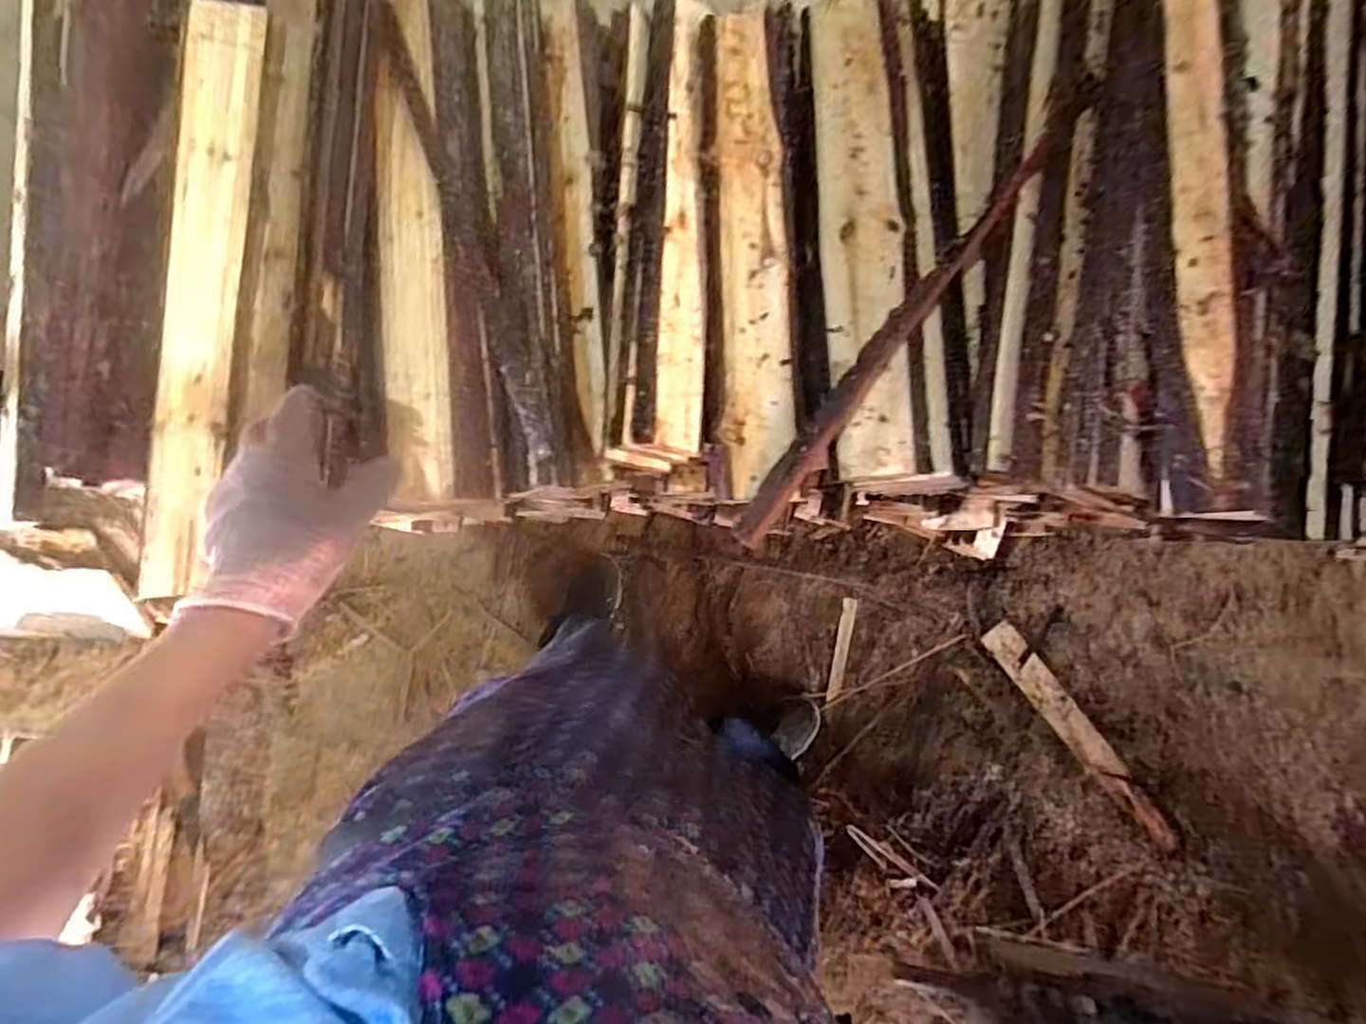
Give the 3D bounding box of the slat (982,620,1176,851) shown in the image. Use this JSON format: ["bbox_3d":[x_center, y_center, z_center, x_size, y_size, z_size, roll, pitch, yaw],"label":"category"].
[{"bbox_3d":[0.716,0.399,1.240,0.061,0.013,0.476,-38,76,10],"label":"slat"}]

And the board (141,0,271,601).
[{"bbox_3d":[-0.407,-0.175,0.581,0.059,0.017,0.491,6,92,-14],"label":"board"}]

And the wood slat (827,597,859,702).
[{"bbox_3d":[0.305,0.263,1.312,0.025,0.012,0.197,11,88,5],"label":"wood slat"}]

